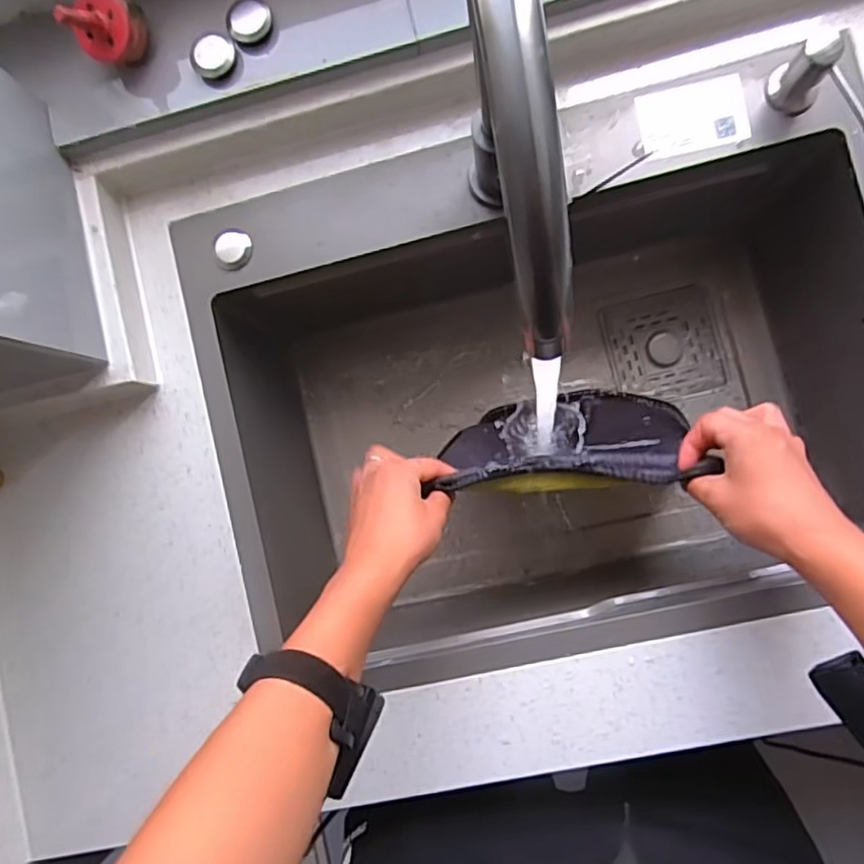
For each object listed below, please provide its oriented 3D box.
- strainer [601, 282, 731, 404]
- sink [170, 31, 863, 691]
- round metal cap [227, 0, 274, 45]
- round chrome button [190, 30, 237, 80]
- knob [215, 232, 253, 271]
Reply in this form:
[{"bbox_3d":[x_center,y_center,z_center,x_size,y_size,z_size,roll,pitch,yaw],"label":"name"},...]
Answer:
[{"bbox_3d":[0.269,-0.099,0.746,0.121,0.008,0.120,-14,87,7],"label":"strainer"},{"bbox_3d":[0.115,-0.040,0.648,0.597,0.237,0.447,-13,87,7],"label":"sink"},{"bbox_3d":[-0.145,-0.328,0.510,0.034,0.012,0.031,0,89,8],"label":"round metal cap"},{"bbox_3d":[-0.174,-0.301,0.511,0.033,0.011,0.031,0,89,8],"label":"round chrome button"},{"bbox_3d":[-0.176,-0.160,0.571,0.032,0.008,0.033,0,89,5],"label":"knob"}]

